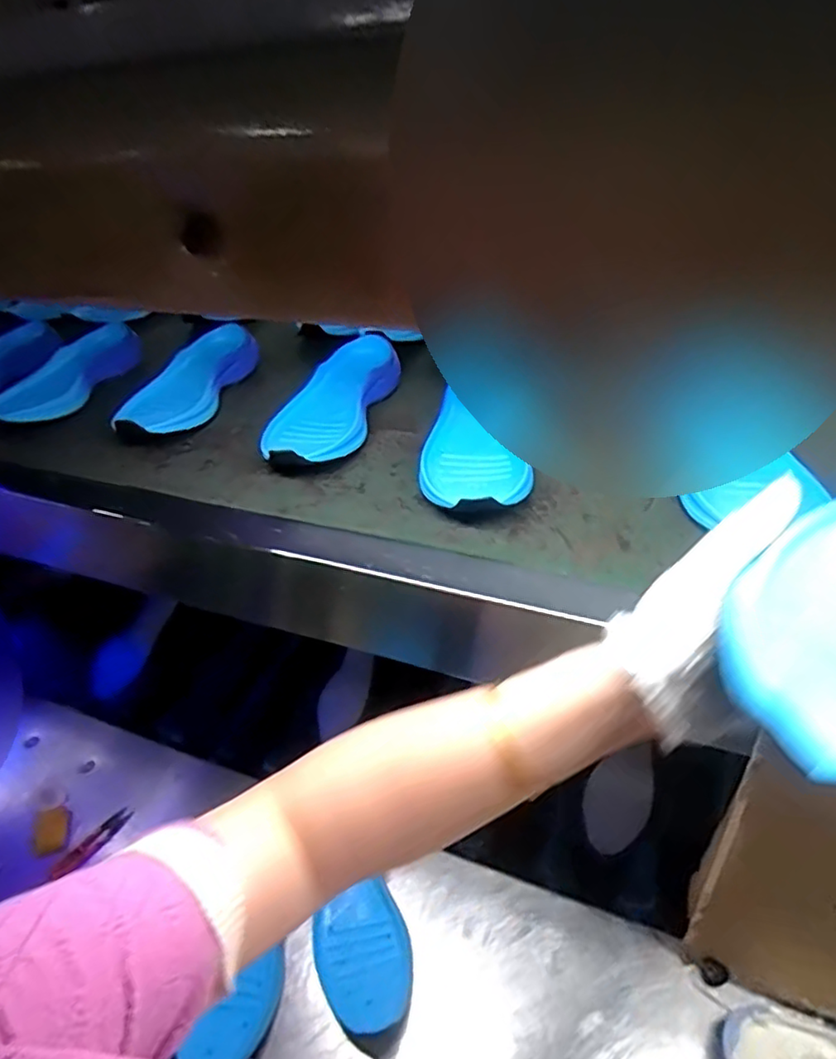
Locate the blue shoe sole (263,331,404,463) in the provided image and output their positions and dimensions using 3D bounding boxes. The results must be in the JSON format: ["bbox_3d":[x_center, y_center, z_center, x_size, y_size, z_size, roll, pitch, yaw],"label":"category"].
[{"bbox_3d":[-0.084,-0.129,0.628,0.085,0.046,0.233,10,36,11],"label":"blue shoe sole"}]

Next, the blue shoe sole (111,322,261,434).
[{"bbox_3d":[-0.257,-0.164,0.694,0.089,0.058,0.223,8,35,8],"label":"blue shoe sole"}]

